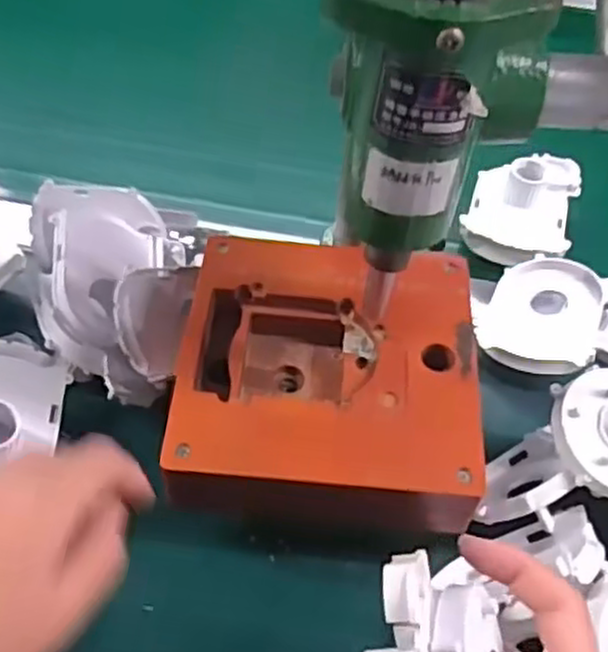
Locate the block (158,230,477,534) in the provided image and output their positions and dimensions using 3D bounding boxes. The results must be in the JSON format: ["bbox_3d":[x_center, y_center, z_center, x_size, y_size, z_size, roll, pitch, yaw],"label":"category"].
[{"bbox_3d":[0.012,0.031,0.409,0.154,0.056,0.160,5,52,0],"label":"block"}]

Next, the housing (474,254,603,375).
[{"bbox_3d":[0.151,-0.005,0.486,0.071,0.029,0.083,7,57,24],"label":"housing"}]

